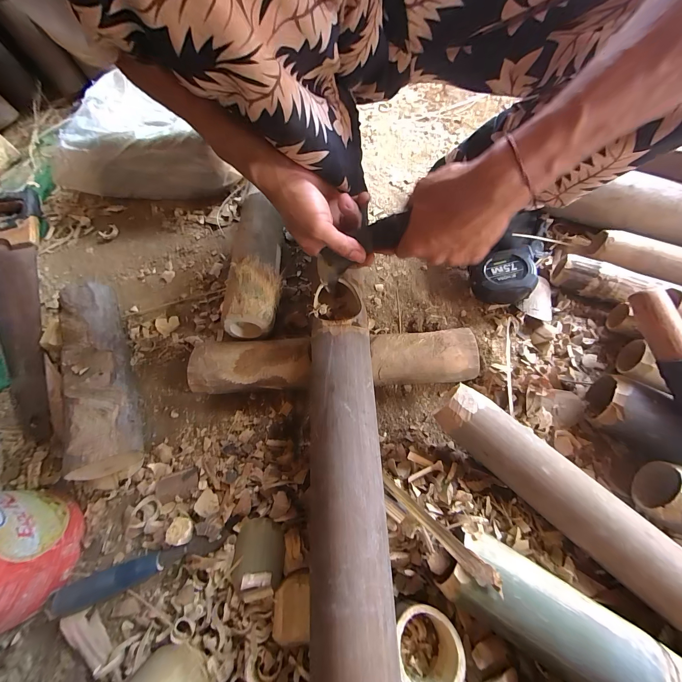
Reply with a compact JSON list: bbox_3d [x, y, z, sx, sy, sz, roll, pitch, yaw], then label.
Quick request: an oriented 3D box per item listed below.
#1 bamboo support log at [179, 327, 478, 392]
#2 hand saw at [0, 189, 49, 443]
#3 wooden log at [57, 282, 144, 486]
[{"bbox_3d":[-0.008,0.027,0.404,0.368,0.056,0.072,-3,64,1],"label":"bamboo support log"},{"bbox_3d":[-0.540,-0.067,0.478,0.115,0.022,0.489,-25,66,-9],"label":"hand saw"},{"bbox_3d":[-0.324,0.038,0.405,0.067,0.069,0.269,-26,66,-9],"label":"wooden log"}]

